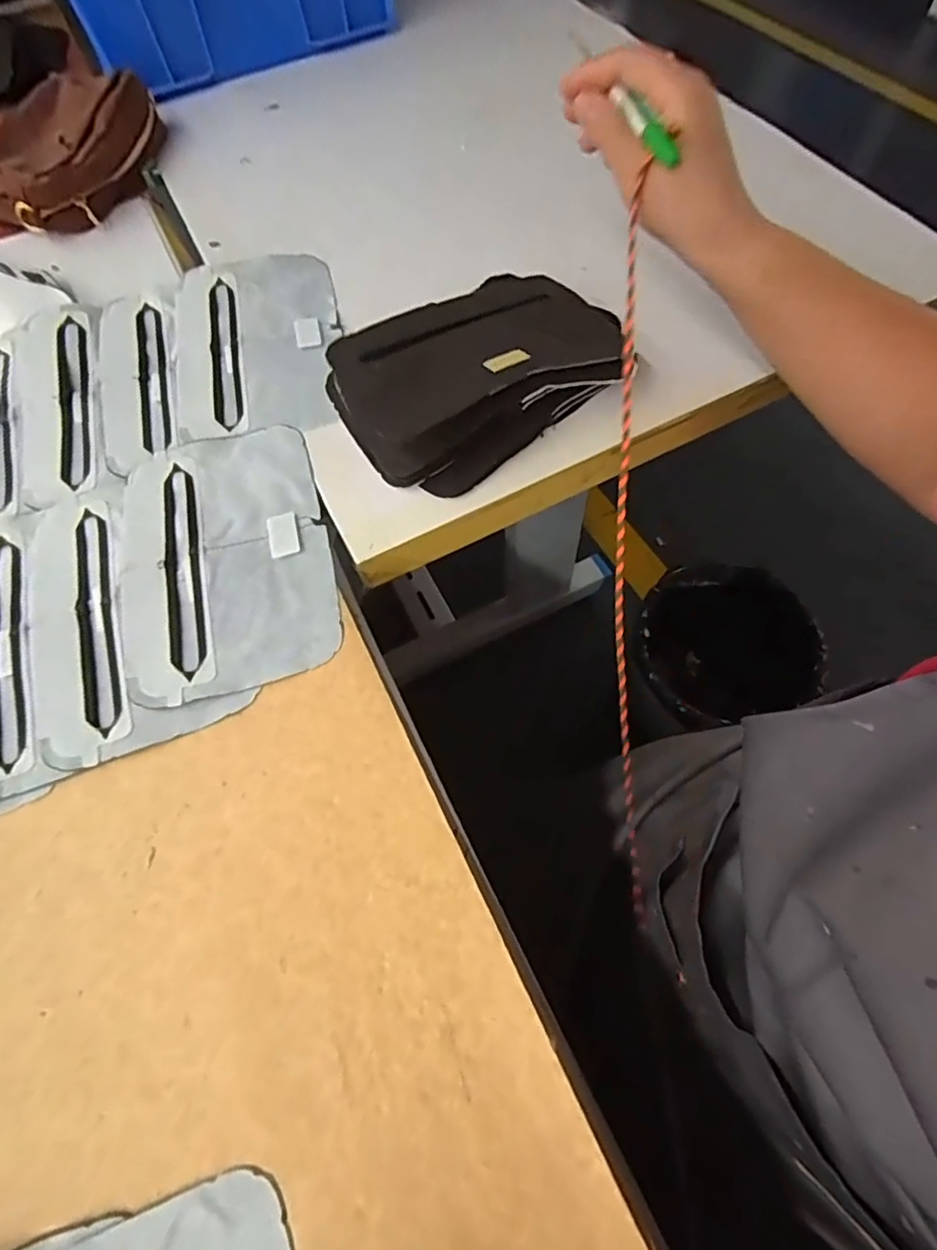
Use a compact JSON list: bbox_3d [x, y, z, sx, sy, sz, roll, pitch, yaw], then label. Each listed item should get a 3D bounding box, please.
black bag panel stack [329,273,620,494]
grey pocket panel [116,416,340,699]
[{"bbox_3d":[0.009,-0.190,0.402,0.205,0.047,0.148,-32,68,-12],"label":"black bag panel stack"},{"bbox_3d":[-0.161,-0.051,0.368,0.130,0.005,0.197,-17,66,-6],"label":"grey pocket panel"}]

